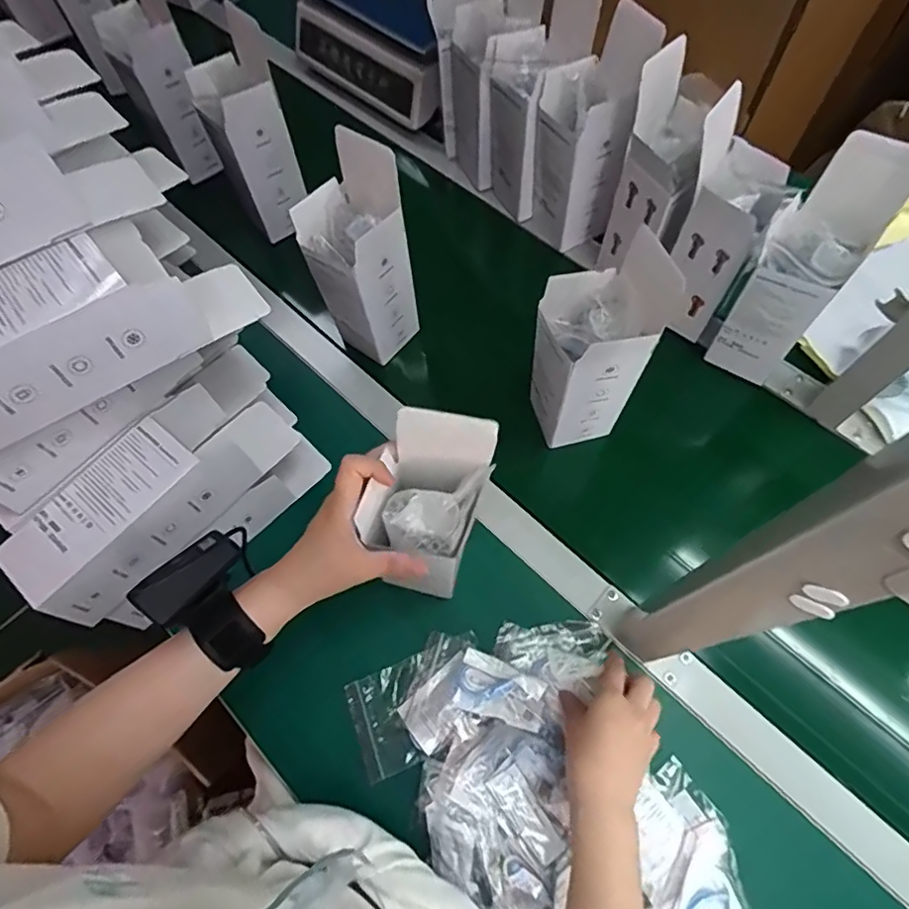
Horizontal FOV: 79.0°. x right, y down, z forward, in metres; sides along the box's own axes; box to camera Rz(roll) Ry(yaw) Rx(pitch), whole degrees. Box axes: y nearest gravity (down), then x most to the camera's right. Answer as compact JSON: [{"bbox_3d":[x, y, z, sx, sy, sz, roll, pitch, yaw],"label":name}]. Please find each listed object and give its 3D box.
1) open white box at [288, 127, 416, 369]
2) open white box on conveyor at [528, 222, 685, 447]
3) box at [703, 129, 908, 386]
[{"bbox_3d":[-0.101,-0.204,0.584,0.089,0.225,0.082,-43,72,-15],"label":"open white box"},{"bbox_3d":[0.127,-0.100,0.523,0.094,0.218,0.082,-11,66,-3],"label":"open white box on conveyor"},{"bbox_3d":[0.337,-0.176,0.545,0.082,0.235,0.084,36,72,16],"label":"box"}]

